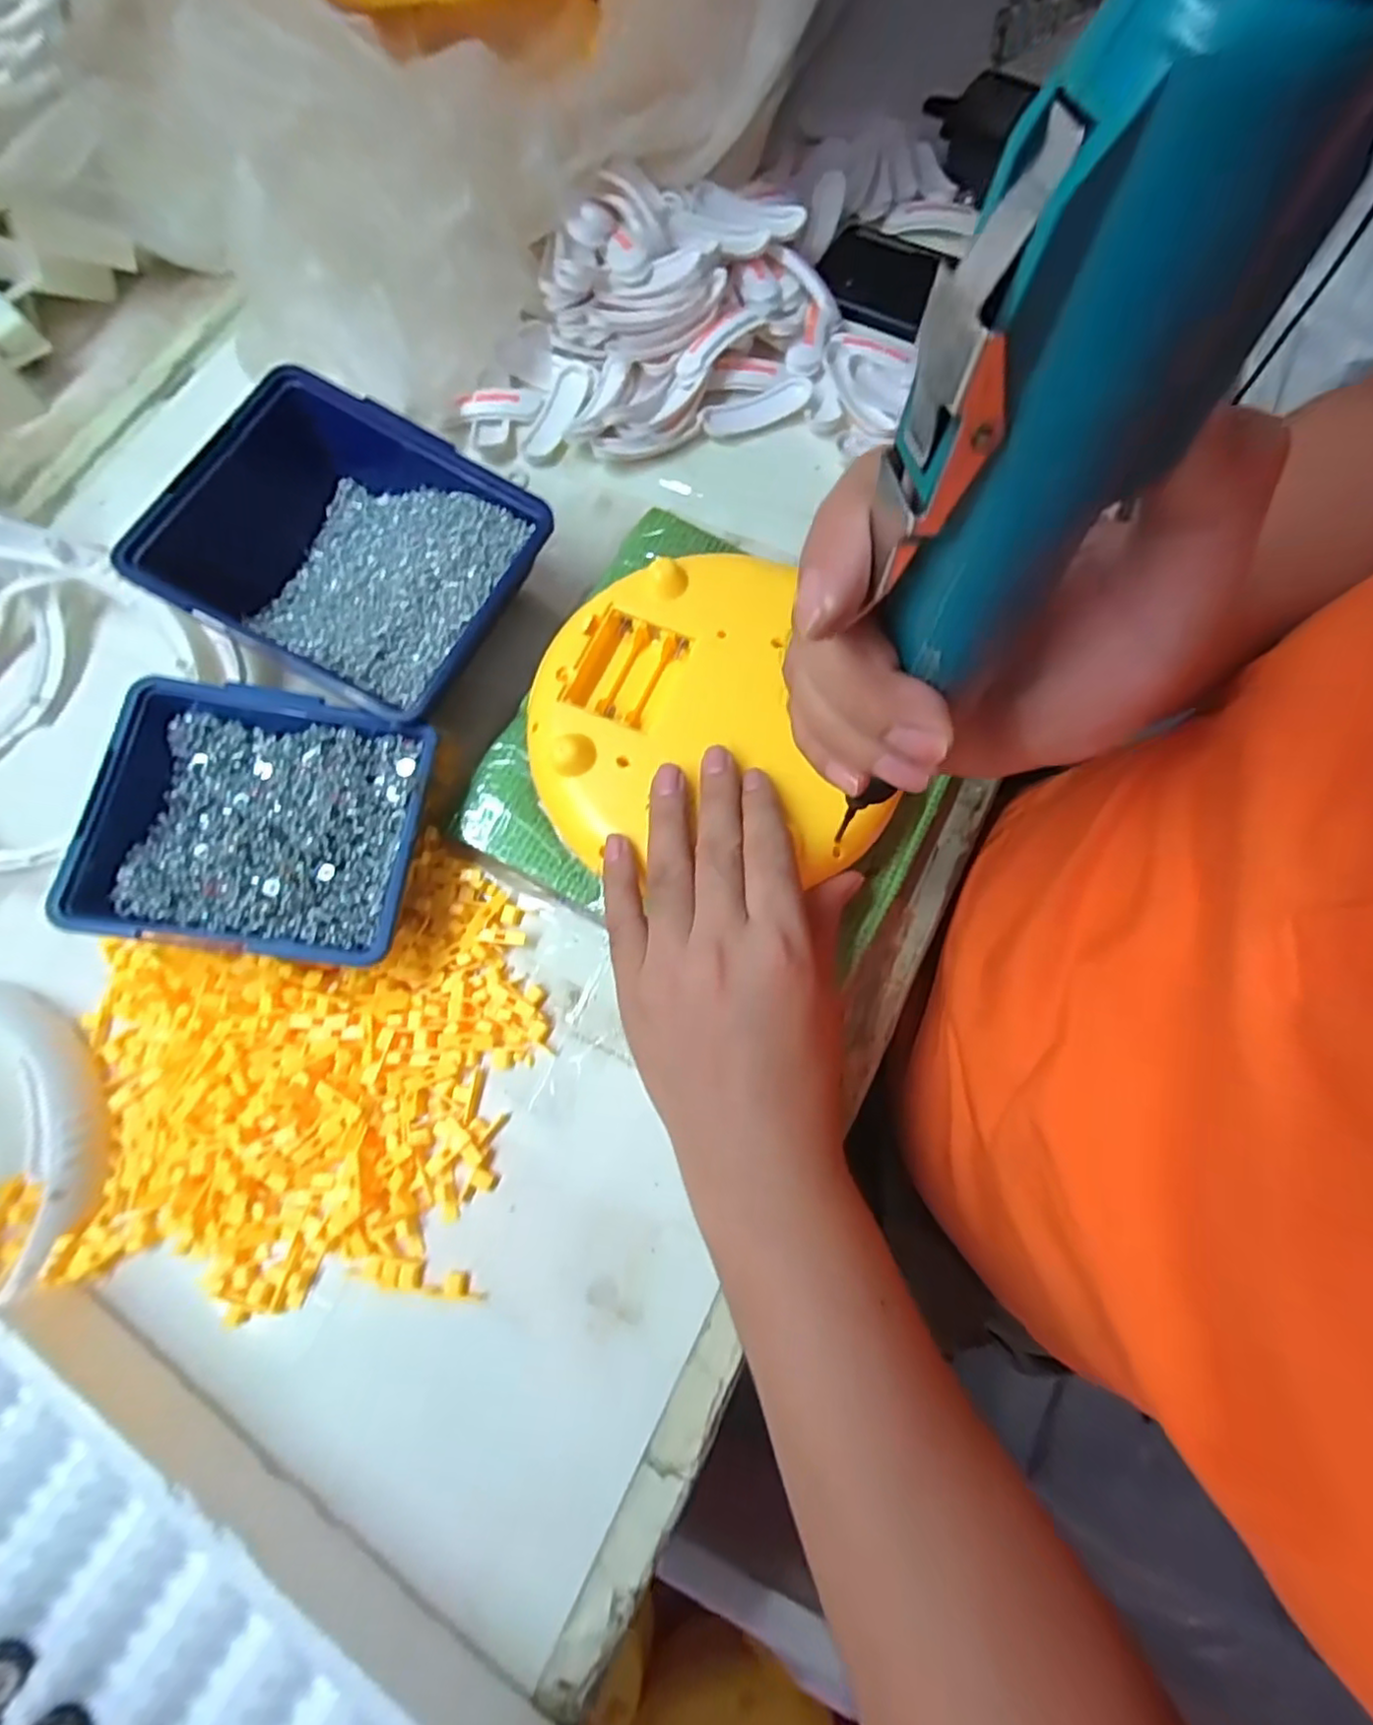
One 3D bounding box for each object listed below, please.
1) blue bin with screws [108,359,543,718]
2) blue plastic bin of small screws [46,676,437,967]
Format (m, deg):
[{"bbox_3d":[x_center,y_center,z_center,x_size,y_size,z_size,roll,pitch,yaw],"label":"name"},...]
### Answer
[{"bbox_3d":[-0.175,-0.160,0.351,0.169,0.058,0.143,27,76,8],"label":"blue bin with screws"},{"bbox_3d":[-0.196,-0.018,0.316,0.135,0.050,0.118,6,74,3],"label":"blue plastic bin of small screws"}]

